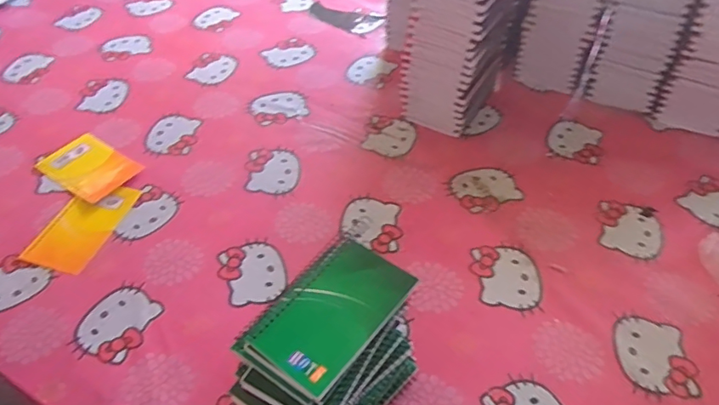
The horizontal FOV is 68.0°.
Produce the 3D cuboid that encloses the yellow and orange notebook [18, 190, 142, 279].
[{"bbox_3d":[-0.331,0.028,0.638,0.084,0.008,0.125,9,49,10],"label":"yellow and orange notebook"}]

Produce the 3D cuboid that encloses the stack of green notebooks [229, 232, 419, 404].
[{"bbox_3d":[-0.026,0.133,0.464,0.108,0.110,0.160,32,57,27],"label":"stack of green notebooks"}]

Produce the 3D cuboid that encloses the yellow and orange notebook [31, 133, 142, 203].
[{"bbox_3d":[-0.354,-0.046,0.703,0.126,0.006,0.079,26,54,22],"label":"yellow and orange notebook"}]

